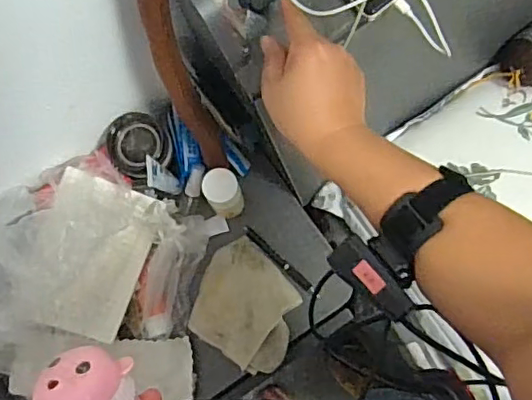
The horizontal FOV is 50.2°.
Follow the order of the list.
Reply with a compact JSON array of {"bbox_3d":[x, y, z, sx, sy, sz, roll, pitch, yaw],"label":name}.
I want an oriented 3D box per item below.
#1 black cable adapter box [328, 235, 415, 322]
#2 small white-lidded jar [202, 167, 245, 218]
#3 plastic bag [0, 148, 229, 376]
[{"bbox_3d":[0.077,0.057,0.408,0.028,0.015,0.065,-43,81,-2],"label":"black cable adapter box"},{"bbox_3d":[-0.053,-0.008,0.753,0.044,0.117,0.047,-1,81,5],"label":"small white-lidded jar"},{"bbox_3d":[-0.263,0.070,0.723,0.384,0.140,0.246,-11,81,3],"label":"plastic bag"}]

